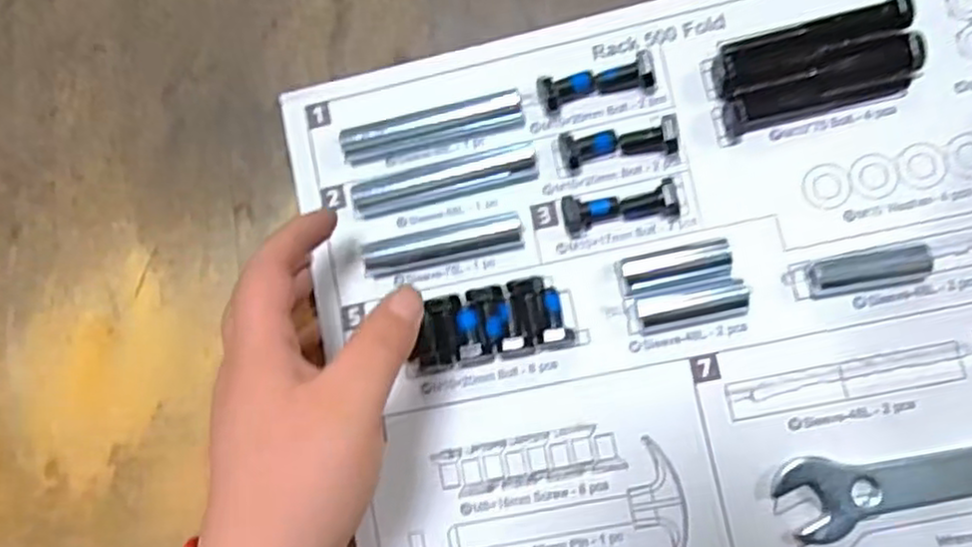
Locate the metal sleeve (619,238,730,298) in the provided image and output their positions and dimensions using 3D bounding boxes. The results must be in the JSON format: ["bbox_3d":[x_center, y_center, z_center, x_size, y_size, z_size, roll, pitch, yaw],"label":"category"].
[{"bbox_3d":[0.086,-0.002,0.323,0.047,0.013,0.017,-13,83,6],"label":"metal sleeve"}]

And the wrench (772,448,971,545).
[{"bbox_3d":[0.202,0.084,0.301,0.152,0.008,0.033,-13,83,6],"label":"wrench"}]

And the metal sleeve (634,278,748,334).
[{"bbox_3d":[0.091,0.015,0.320,0.048,0.013,0.017,-12,83,7],"label":"metal sleeve"}]

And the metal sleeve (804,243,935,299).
[{"bbox_3d":[0.168,-0.001,0.311,0.050,0.014,0.017,-10,84,7],"label":"metal sleeve"}]

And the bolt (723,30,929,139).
[{"bbox_3d":[0.151,-0.082,0.320,0.086,0.017,0.021,-19,83,6],"label":"bolt"}]

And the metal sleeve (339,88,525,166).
[{"bbox_3d":[-0.026,-0.071,0.345,0.087,0.013,0.017,-12,83,7],"label":"metal sleeve"}]

